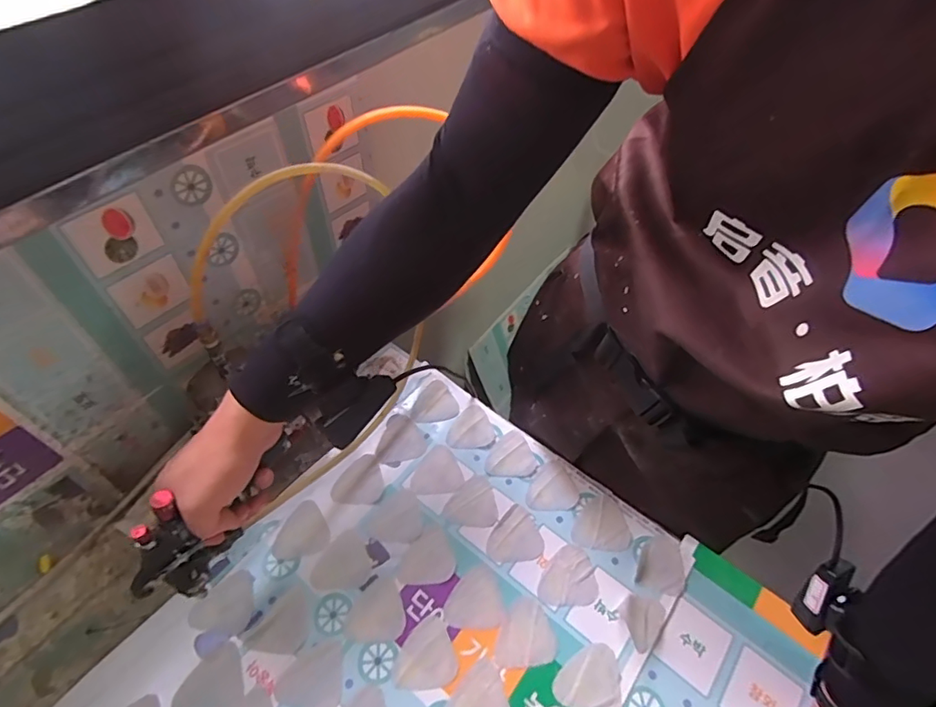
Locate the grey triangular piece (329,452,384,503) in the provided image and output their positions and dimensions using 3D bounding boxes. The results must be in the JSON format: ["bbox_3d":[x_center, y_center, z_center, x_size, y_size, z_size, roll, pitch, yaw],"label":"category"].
[{"bbox_3d":[-0.127,0.147,0.570,0.057,0.004,0.052,-15,65,-16],"label":"grey triangular piece"}]

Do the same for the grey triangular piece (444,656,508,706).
[{"bbox_3d":[0.012,0.320,0.452,0.051,0.004,0.065,38,61,23],"label":"grey triangular piece"}]

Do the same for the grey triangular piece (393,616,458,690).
[{"bbox_3d":[-0.043,0.289,0.474,0.059,0.004,0.056,-21,57,-16],"label":"grey triangular piece"}]

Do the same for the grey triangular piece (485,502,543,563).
[{"bbox_3d":[0.052,0.202,0.542,0.062,0.004,0.053,-37,63,-25],"label":"grey triangular piece"}]

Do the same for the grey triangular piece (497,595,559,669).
[{"bbox_3d":[0.055,0.273,0.491,0.058,0.004,0.059,-4,54,-5],"label":"grey triangular piece"}]

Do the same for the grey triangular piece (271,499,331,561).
[{"bbox_3d":[-0.183,0.194,0.538,0.058,0.004,0.054,-25,59,-19],"label":"grey triangular piece"}]

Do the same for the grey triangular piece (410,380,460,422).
[{"bbox_3d":[-0.045,0.065,0.633,0.060,0.007,0.053,-28,59,-21],"label":"grey triangular piece"}]

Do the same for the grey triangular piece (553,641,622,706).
[{"bbox_3d":[0.115,0.305,0.470,0.059,0.004,0.060,16,55,10],"label":"grey triangular piece"}]

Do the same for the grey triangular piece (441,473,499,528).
[{"bbox_3d":[0.001,0.169,0.565,0.059,0.004,0.057,-9,55,-9],"label":"grey triangular piece"}]

